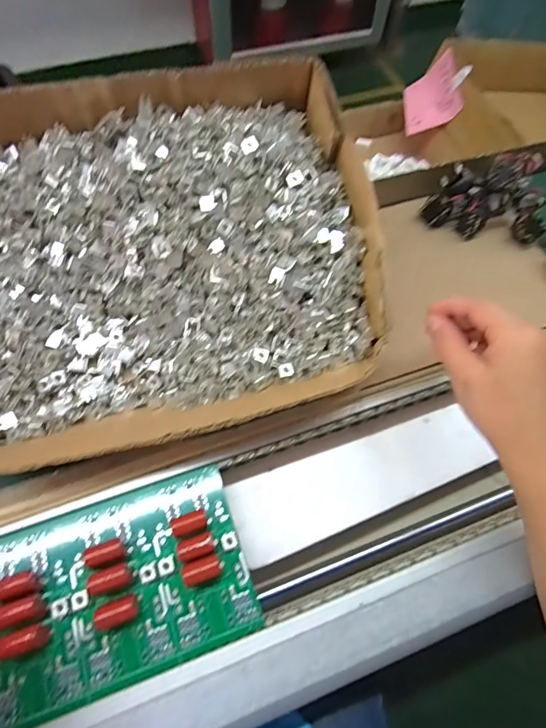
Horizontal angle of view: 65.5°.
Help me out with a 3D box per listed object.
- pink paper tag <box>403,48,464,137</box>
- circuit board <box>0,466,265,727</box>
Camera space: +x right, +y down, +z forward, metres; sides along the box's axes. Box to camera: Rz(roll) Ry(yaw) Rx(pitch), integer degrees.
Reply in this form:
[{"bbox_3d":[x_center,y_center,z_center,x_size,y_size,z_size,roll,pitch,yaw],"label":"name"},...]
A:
[{"bbox_3d":[0.226,-0.381,0.609,0.012,0.078,0.082,-5,82,-49],"label":"pink paper tag"},{"bbox_3d":[-0.110,0.161,0.303,0.181,0.027,0.115,-17,67,-11],"label":"circuit board"}]

